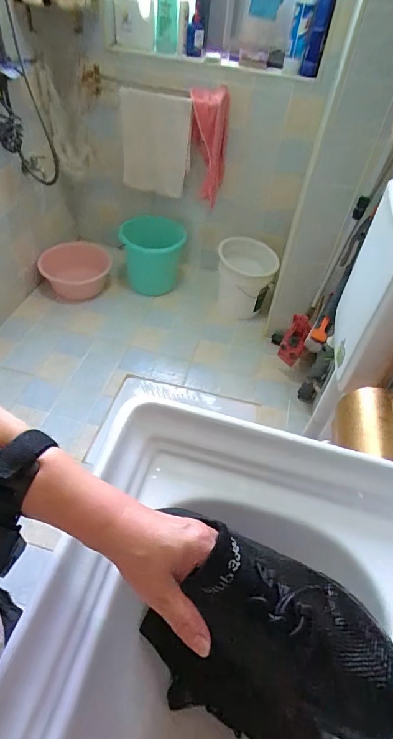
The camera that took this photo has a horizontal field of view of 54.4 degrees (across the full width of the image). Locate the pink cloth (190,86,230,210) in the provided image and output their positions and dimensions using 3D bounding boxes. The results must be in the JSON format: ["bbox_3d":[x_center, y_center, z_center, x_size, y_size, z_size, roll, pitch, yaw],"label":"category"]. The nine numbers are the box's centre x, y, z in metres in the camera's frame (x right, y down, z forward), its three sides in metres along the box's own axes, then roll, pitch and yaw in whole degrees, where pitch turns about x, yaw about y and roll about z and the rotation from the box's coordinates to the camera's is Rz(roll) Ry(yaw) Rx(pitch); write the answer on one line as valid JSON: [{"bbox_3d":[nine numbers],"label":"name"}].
[{"bbox_3d":[0.047,-0.910,1.564,0.145,0.397,0.186,6,47,-1],"label":"pink cloth"}]

